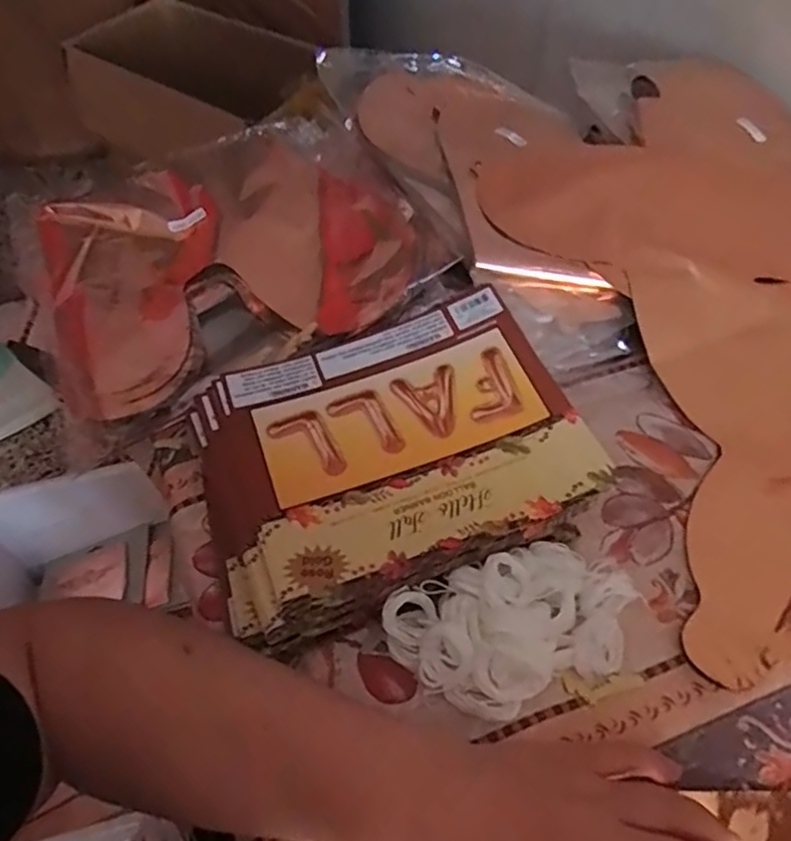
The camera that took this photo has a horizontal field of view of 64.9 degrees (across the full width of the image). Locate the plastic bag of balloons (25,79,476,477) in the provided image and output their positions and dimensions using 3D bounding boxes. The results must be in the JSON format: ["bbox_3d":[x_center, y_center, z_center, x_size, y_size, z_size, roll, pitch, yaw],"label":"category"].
[{"bbox_3d":[-0.138,-0.130,0.484,0.308,0.050,0.237,-26,59,-18],"label":"plastic bag of balloons"}]

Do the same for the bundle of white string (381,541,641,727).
[{"bbox_3d":[0.066,0.110,0.332,0.130,0.028,0.074,-18,57,-13],"label":"bundle of white string"}]

